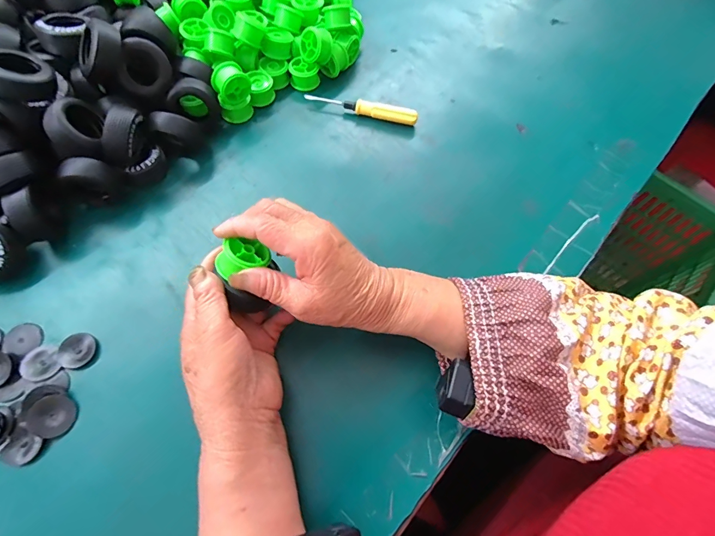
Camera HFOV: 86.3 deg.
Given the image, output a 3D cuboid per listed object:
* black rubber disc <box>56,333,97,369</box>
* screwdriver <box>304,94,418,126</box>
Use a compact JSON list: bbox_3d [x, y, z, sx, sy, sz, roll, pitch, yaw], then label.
[{"bbox_3d":[-0.219,0.063,0.296,0.027,0.004,0.026,1,63,-2],"label":"black rubber disc"},{"bbox_3d":[0.004,-0.175,0.421,0.124,0.018,0.011,12,64,4],"label":"screwdriver"}]

